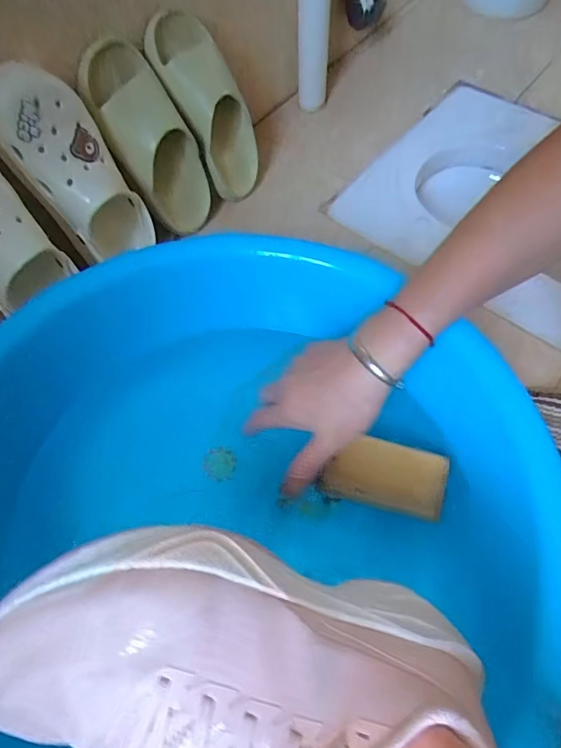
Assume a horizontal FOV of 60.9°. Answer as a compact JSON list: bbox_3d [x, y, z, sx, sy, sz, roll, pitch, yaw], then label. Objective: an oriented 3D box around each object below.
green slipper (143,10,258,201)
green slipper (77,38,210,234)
[{"bbox_3d":[-0.086,-0.348,0.633,0.057,0.228,0.095,20,61,44],"label":"green slipper"},{"bbox_3d":[-0.160,-0.288,0.601,0.093,0.224,0.058,-44,37,-19],"label":"green slipper"}]

